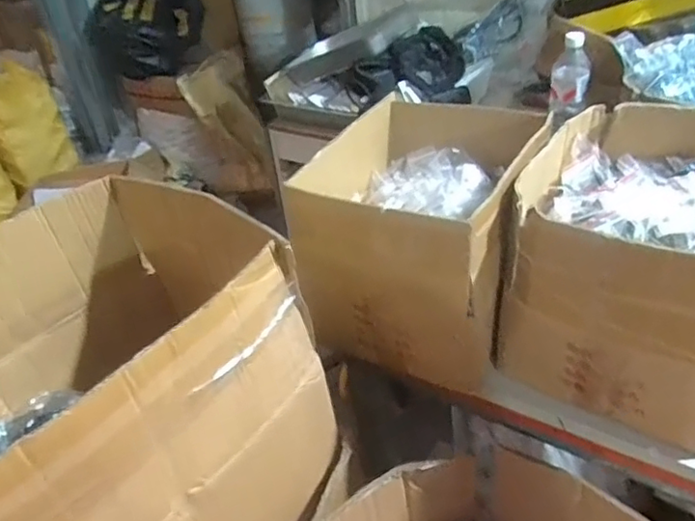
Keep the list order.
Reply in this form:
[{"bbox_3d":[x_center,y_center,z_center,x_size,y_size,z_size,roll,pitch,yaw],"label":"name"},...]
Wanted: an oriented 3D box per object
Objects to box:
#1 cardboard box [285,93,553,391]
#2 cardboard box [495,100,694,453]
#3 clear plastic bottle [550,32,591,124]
[{"bbox_3d":[0.101,-0.053,0.816,0.249,0.228,0.340,8,39,19],"label":"cardboard box"},{"bbox_3d":[0.361,-0.018,0.736,0.270,0.217,0.360,17,42,28],"label":"cardboard box"},{"bbox_3d":[0.440,-0.361,1.187,0.058,0.152,0.077,-6,36,1],"label":"clear plastic bottle"}]

